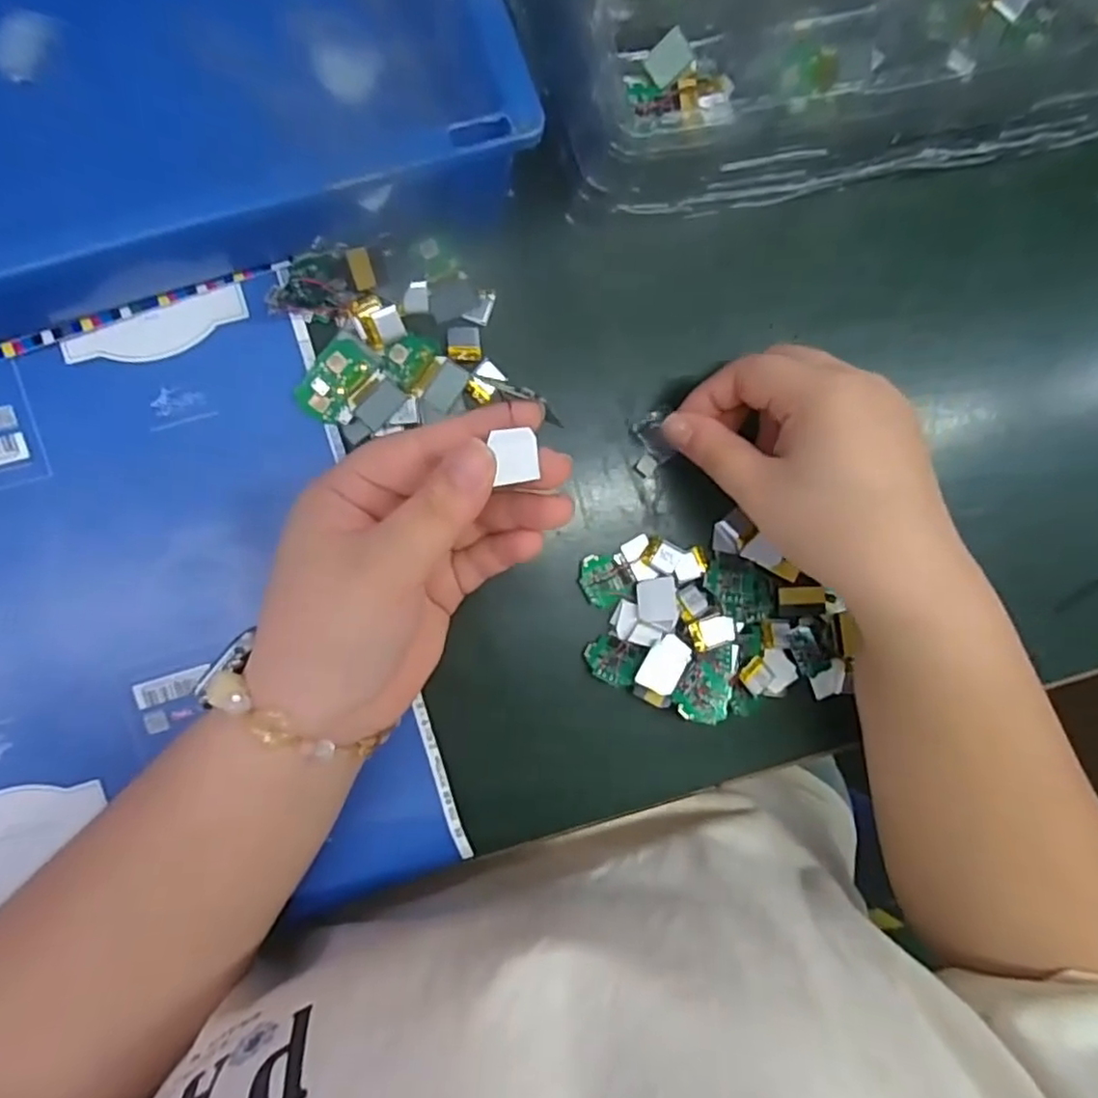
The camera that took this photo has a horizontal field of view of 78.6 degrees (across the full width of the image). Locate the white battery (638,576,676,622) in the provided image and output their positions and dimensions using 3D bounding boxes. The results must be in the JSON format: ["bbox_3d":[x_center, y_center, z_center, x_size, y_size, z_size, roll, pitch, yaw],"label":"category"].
[{"bbox_3d":[0.051,0.024,0.317,0.018,0.004,0.022,-1,68,7],"label":"white battery"}]

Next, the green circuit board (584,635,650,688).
[{"bbox_3d":[0.030,0.052,0.316,0.026,0.004,0.022,23,73,16],"label":"green circuit board"}]

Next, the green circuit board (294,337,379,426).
[{"bbox_3d":[-0.090,-0.071,0.288,0.023,0.006,0.036,37,93,-20],"label":"green circuit board"}]

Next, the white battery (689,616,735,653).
[{"bbox_3d":[0.078,0.039,0.316,0.023,0.007,0.013,-14,95,-8],"label":"white battery"}]

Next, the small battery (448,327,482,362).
[{"bbox_3d":[-0.038,-0.093,0.303,0.015,0.004,0.015,1,93,-10],"label":"small battery"}]

